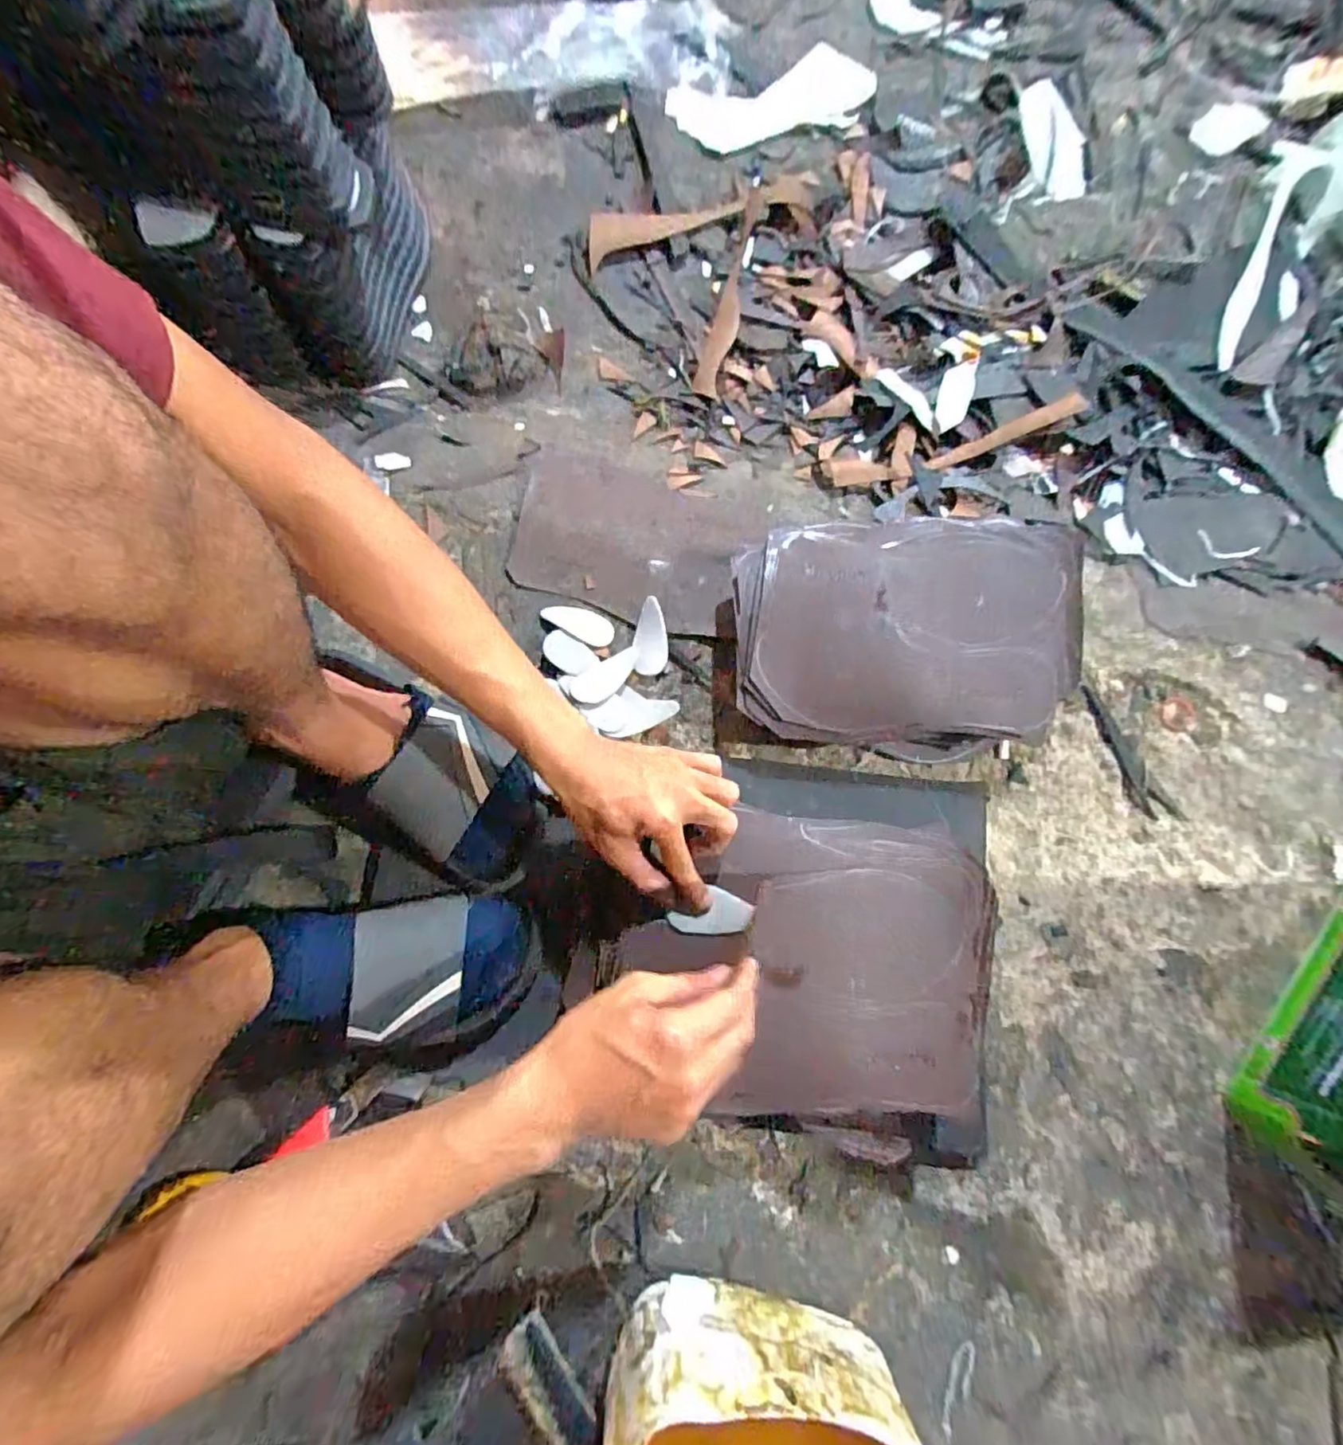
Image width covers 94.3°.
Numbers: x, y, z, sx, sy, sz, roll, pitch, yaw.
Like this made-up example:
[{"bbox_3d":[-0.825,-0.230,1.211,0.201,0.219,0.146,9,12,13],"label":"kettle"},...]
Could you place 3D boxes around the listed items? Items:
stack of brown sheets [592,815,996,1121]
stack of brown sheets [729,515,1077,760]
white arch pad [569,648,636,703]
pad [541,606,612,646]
[{"bbox_3d":[0.093,0.175,0.463,0.273,0.019,0.205,5,78,1],"label":"stack of brown sheets"},{"bbox_3d":[0.203,-0.073,0.552,0.289,0.078,0.195,0,78,0],"label":"stack of brown sheets"},{"bbox_3d":[-0.057,-0.041,0.555,0.067,0.014,0.033,-36,80,-7],"label":"white arch pad"},{"bbox_3d":[-0.085,-0.092,0.573,0.069,0.005,0.028,25,79,5],"label":"pad"}]

